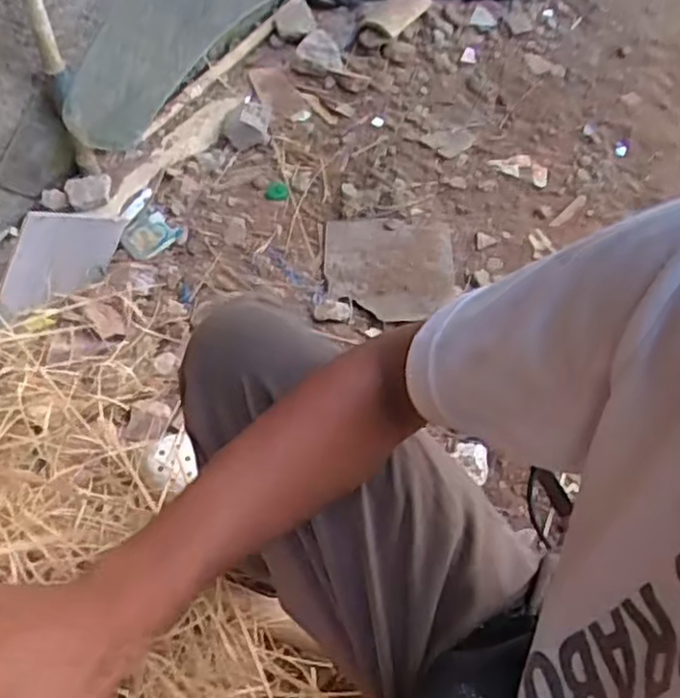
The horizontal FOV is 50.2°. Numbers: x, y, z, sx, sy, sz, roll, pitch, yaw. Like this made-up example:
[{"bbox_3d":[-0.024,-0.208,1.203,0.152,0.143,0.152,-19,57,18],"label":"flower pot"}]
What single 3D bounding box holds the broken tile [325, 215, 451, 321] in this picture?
[{"bbox_3d":[0.083,-0.138,1.192,0.207,0.008,0.201,3,54,-3],"label":"broken tile"}]

